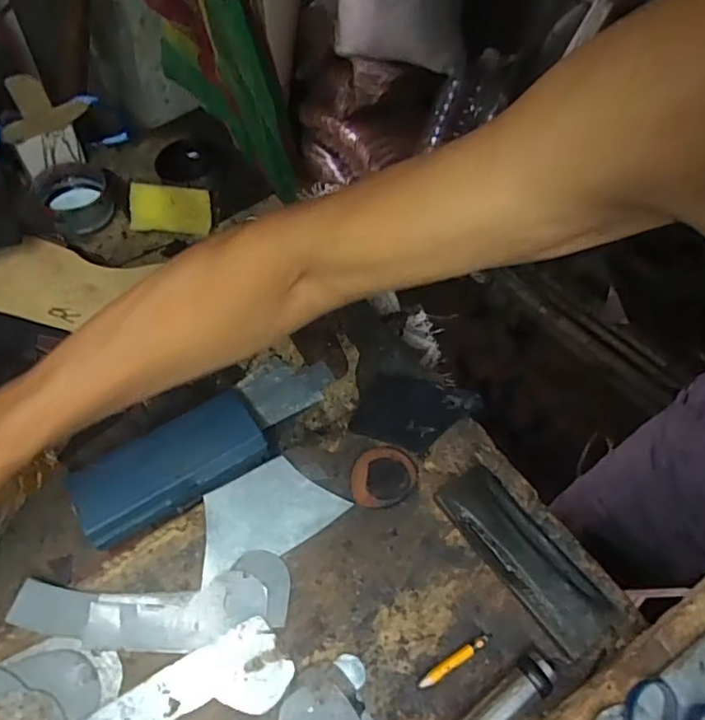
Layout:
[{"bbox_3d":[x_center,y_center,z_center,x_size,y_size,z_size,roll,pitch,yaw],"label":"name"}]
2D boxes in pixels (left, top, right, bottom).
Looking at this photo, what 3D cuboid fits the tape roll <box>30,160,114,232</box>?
[{"bbox_3d":[-0.305,-0.179,0.617,0.072,0.043,0.075,3,59,-5],"label":"tape roll"}]

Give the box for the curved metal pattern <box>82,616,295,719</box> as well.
[{"bbox_3d":[-0.143,0.256,0.386,0.205,0.005,0.056,-25,63,-19],"label":"curved metal pattern"}]

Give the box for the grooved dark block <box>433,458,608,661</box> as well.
[{"bbox_3d":[0.135,0.153,0.448,0.055,0.020,0.153,-31,67,-22],"label":"grooved dark block"}]

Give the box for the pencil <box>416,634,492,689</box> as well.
[{"bbox_3d":[0.076,0.222,0.414,0.064,0.008,0.009,-27,66,-20],"label":"pencil"}]

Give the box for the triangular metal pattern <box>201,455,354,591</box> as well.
[{"bbox_3d":[-0.074,0.126,0.464,0.119,0.007,0.072,-25,65,-20],"label":"triangular metal pattern"}]

